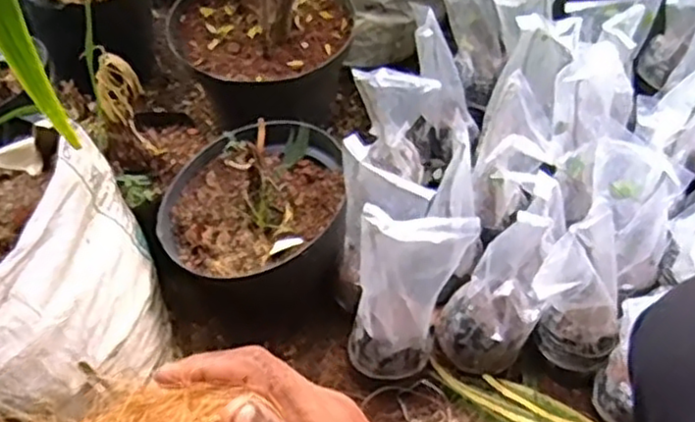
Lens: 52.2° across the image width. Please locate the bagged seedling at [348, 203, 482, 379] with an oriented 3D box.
[{"bbox_3d":[0.056,0.086,0.738,0.099,0.217,0.079,26,37,20],"label":"bagged seedling"}]

